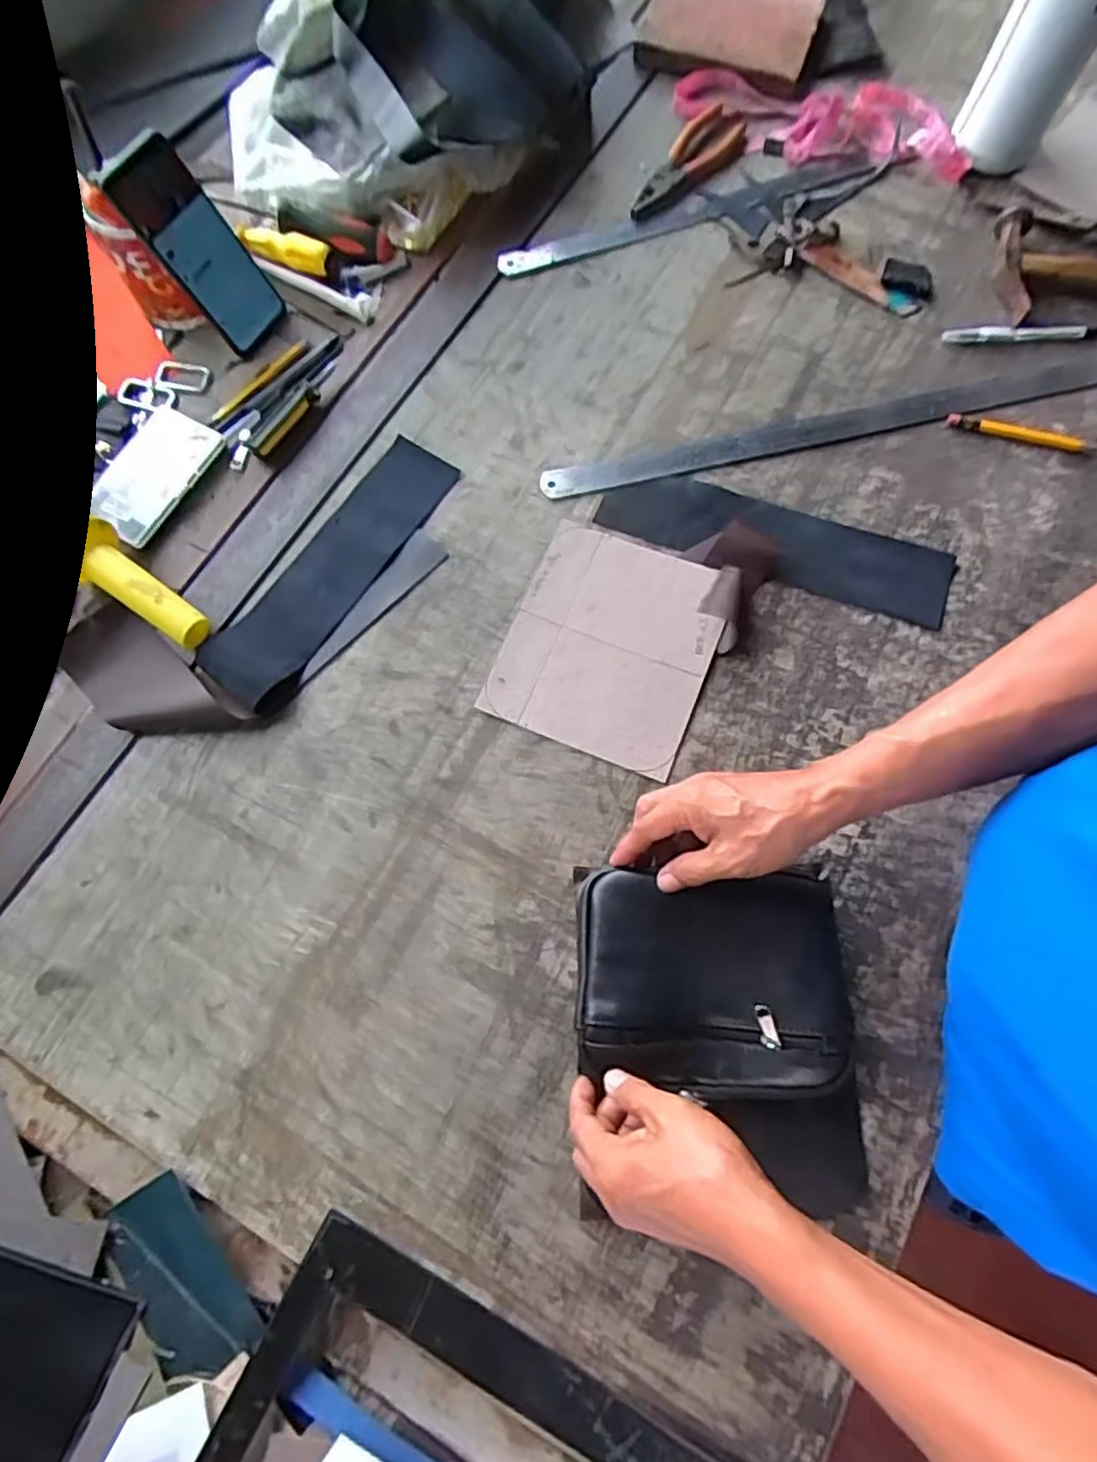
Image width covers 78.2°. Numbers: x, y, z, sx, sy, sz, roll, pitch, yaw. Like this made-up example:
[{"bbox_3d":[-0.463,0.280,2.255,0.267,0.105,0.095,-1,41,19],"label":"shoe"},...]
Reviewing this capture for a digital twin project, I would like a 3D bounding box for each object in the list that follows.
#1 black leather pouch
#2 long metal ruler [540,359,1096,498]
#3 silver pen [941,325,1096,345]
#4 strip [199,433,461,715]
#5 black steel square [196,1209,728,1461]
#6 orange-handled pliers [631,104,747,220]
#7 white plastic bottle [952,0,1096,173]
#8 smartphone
[{"bbox_3d":[0.112,0.173,0.470,0.183,0.030,0.141,2,74,1],"label":"black leather pouch"},{"bbox_3d":[0.305,-0.286,0.615,0.625,0.008,0.033,-13,76,-3],"label":"long metal ruler"},{"bbox_3d":[0.449,-0.374,0.637,0.148,0.008,0.016,-1,73,0],"label":"silver pen"},{"bbox_3d":[-0.172,-0.134,0.573,0.102,0.012,0.269,34,77,10],"label":"strip"},{"bbox_3d":[-0.057,0.468,0.401,0.300,0.009,0.206,27,76,8],"label":"black steel square"},{"bbox_3d":[0.146,-0.583,0.684,0.049,0.028,0.165,38,77,11],"label":"orange-handled pliers"},{"bbox_3d":[0.460,-0.638,0.607,0.073,0.219,0.073,43,78,12],"label":"white plastic bottle"},{"bbox_3d":[-0.303,-0.422,0.592,0.018,0.155,0.072,23,73,36],"label":"smartphone"}]

